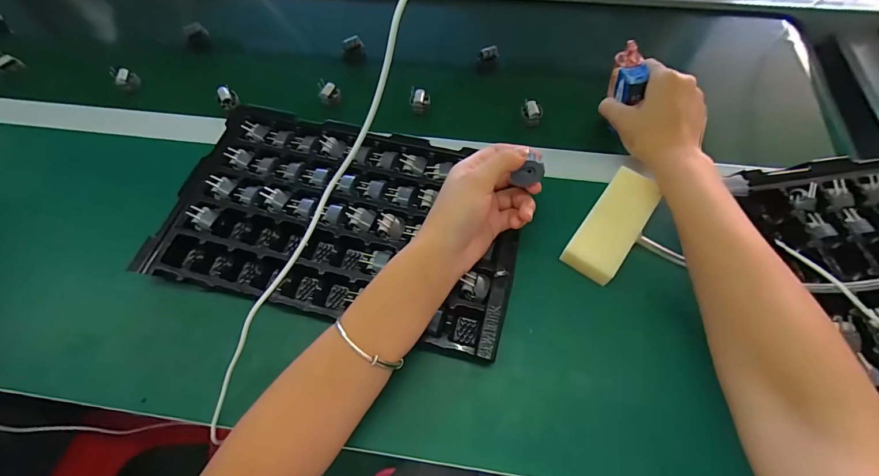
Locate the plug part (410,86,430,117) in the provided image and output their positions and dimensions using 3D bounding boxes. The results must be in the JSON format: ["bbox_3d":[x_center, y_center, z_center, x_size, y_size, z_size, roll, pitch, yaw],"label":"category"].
[{"bbox_3d":[-0.025,-0.175,0.497,0.025,0.016,0.033,-1,63,1],"label":"plug part"}]

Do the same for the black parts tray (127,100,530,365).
[{"bbox_3d":[-0.094,-0.022,0.404,0.350,0.030,0.216,12,64,8],"label":"black parts tray"}]

